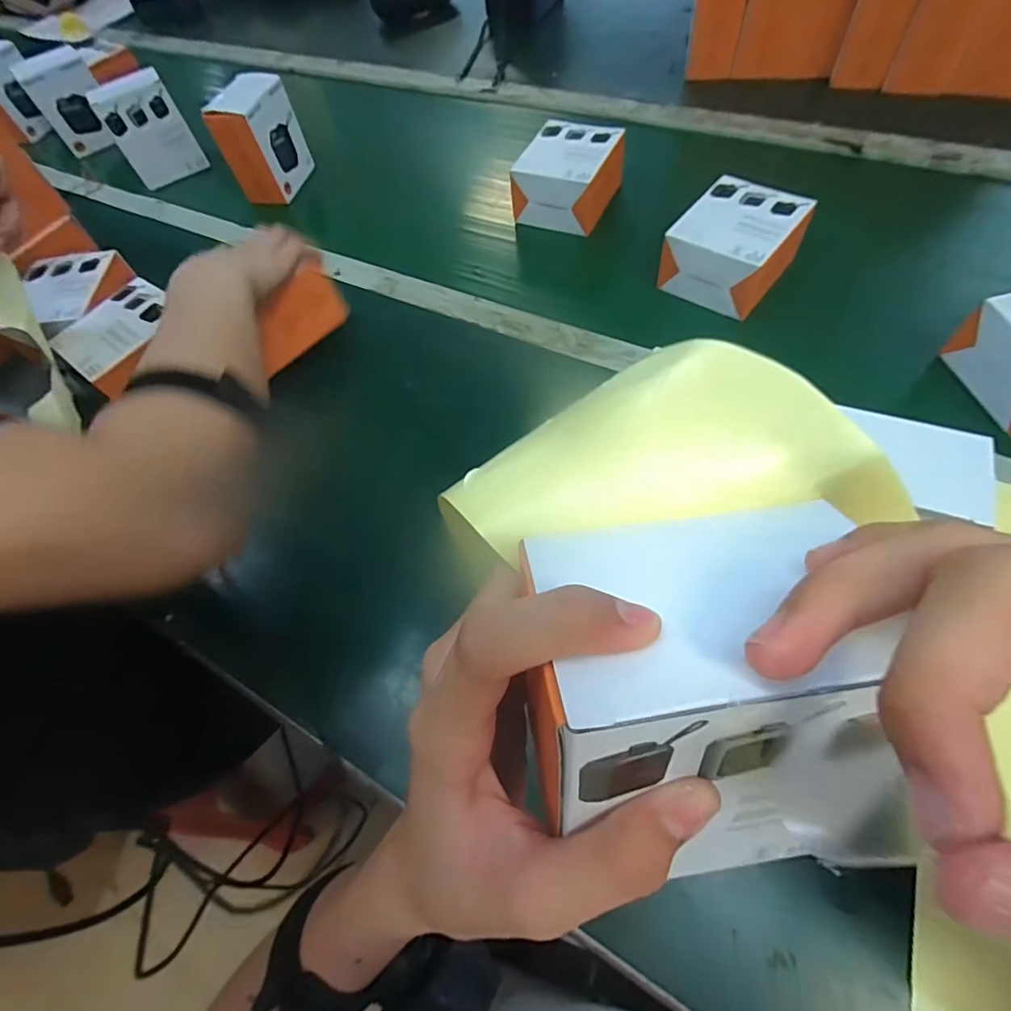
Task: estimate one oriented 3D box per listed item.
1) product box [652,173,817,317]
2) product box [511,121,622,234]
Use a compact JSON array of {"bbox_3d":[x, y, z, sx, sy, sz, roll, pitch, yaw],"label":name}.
[{"bbox_3d":[0.237,-0.266,0.535,0.105,0.073,0.116,36,70,21],"label":"product box"},{"bbox_3d":[0.080,-0.402,0.627,0.114,0.064,0.133,18,65,13],"label":"product box"}]

